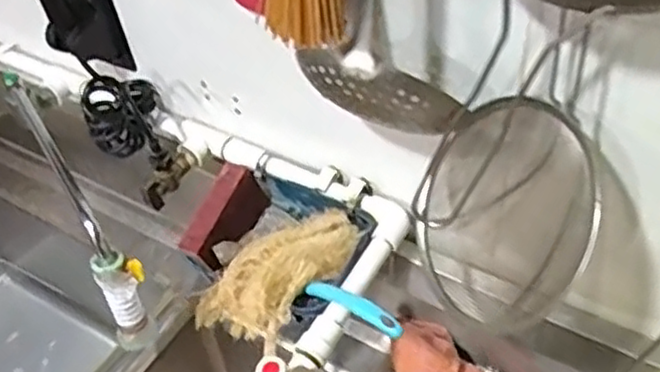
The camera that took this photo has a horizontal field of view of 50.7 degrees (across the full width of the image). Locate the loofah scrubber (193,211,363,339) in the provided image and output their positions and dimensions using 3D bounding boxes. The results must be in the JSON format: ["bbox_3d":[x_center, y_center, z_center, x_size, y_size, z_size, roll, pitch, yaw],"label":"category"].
[{"bbox_3d":[-0.047,0.081,0.664,0.087,0.040,0.166,32,57,31],"label":"loofah scrubber"}]

